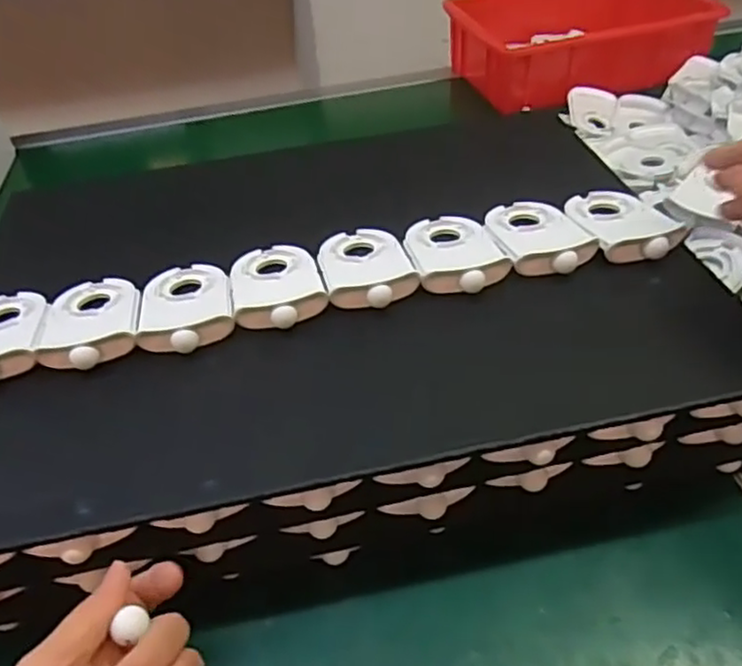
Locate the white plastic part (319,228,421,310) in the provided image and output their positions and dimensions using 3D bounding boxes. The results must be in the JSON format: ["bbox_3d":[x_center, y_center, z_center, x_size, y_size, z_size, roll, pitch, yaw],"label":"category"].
[{"bbox_3d":[-0.004,-0.048,0.447,0.056,0.013,0.086,-12,42,-6],"label":"white plastic part"}]

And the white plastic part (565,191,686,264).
[{"bbox_3d":[0.172,-0.077,0.463,0.057,0.019,0.085,-9,42,-3],"label":"white plastic part"}]

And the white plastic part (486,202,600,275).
[{"bbox_3d":[0.113,-0.068,0.460,0.056,0.020,0.090,-12,42,-7],"label":"white plastic part"}]

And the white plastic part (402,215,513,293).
[{"bbox_3d":[0.055,-0.057,0.453,0.056,0.019,0.089,-11,42,-5],"label":"white plastic part"}]

